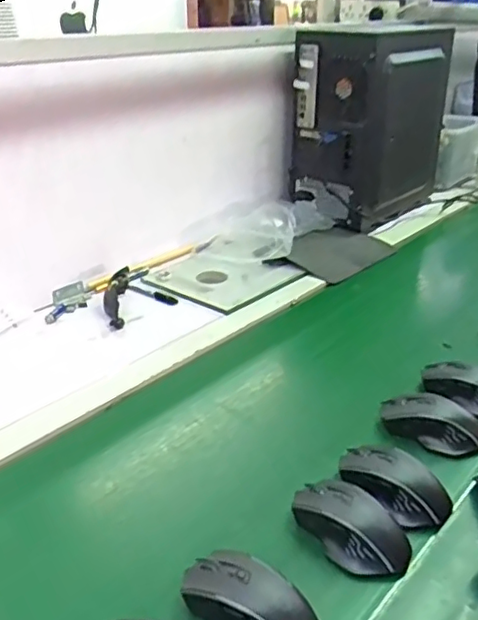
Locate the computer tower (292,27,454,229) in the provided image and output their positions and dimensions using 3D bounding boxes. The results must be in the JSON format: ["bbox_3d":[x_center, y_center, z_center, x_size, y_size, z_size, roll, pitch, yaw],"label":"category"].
[{"bbox_3d":[0.303,-0.408,1.371,0.357,0.353,0.188,-23,35,-39],"label":"computer tower"}]

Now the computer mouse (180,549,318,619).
[{"bbox_3d":[0.009,0.232,0.505,0.066,0.033,0.115,-24,36,-39],"label":"computer mouse"}]

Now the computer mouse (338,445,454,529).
[{"bbox_3d":[0.153,0.171,0.630,0.113,0.034,0.062,18,32,31],"label":"computer mouse"}]

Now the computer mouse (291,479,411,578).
[{"bbox_3d":[0.103,0.195,0.583,0.111,0.032,0.065,24,35,38],"label":"computer mouse"}]

